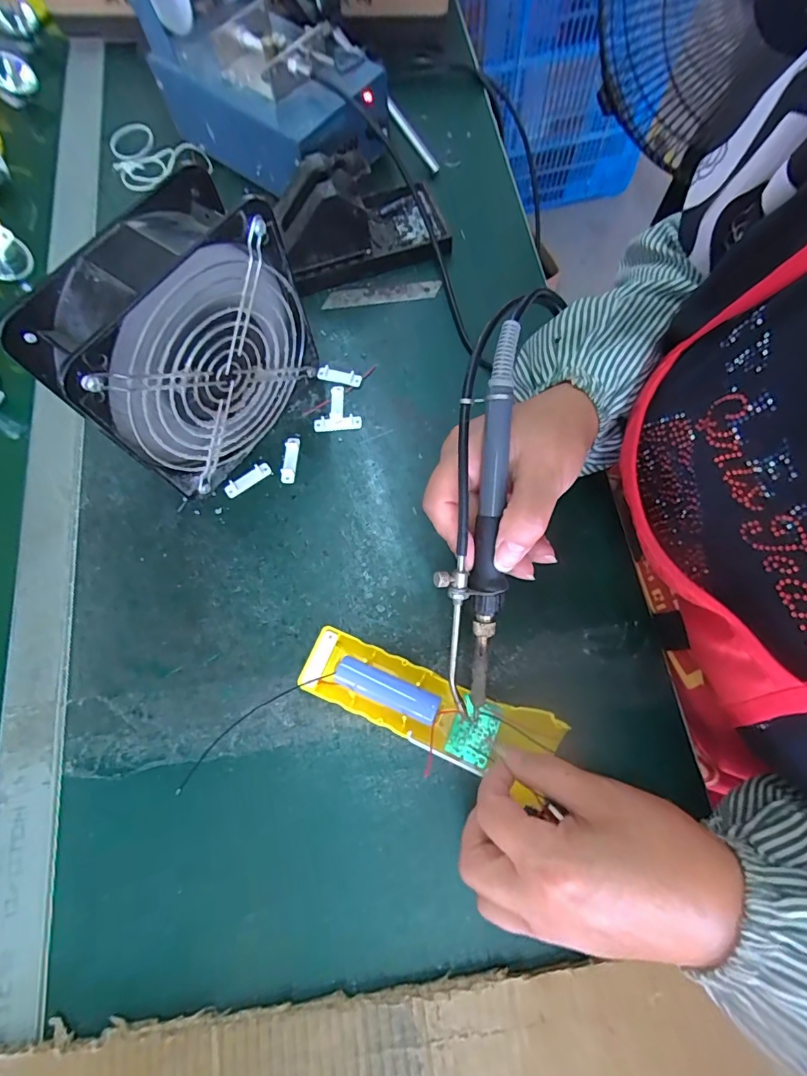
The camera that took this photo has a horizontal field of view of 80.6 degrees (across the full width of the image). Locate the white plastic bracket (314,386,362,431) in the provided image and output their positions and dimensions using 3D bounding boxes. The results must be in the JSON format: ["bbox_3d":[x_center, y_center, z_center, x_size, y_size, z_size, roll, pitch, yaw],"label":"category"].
[{"bbox_3d":[-0.052,-0.104,0.378,0.036,0.007,0.038,-2,71,1],"label":"white plastic bracket"}]

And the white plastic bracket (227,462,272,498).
[{"bbox_3d":[-0.118,-0.045,0.360,0.037,0.006,0.010,-33,73,-9],"label":"white plastic bracket"}]

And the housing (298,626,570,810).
[{"bbox_3d":[0.013,0.100,0.287,0.158,0.021,0.044,17,72,12],"label":"housing"}]

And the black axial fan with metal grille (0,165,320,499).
[{"bbox_3d":[-0.133,-0.116,0.308,0.058,0.151,0.146,32,74,12],"label":"black axial fan with metal grille"}]

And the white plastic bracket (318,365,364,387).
[{"bbox_3d":[-0.052,-0.133,0.388,0.037,0.004,0.011,14,72,7],"label":"white plastic bracket"}]

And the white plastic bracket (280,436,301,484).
[{"bbox_3d":[-0.087,-0.060,0.365,0.010,0.006,0.037,3,71,3],"label":"white plastic bracket"}]

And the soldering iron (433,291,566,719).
[{"bbox_3d":[0.043,-0.014,0.245,0.039,0.022,0.210,5,98,3],"label":"soldering iron"}]

